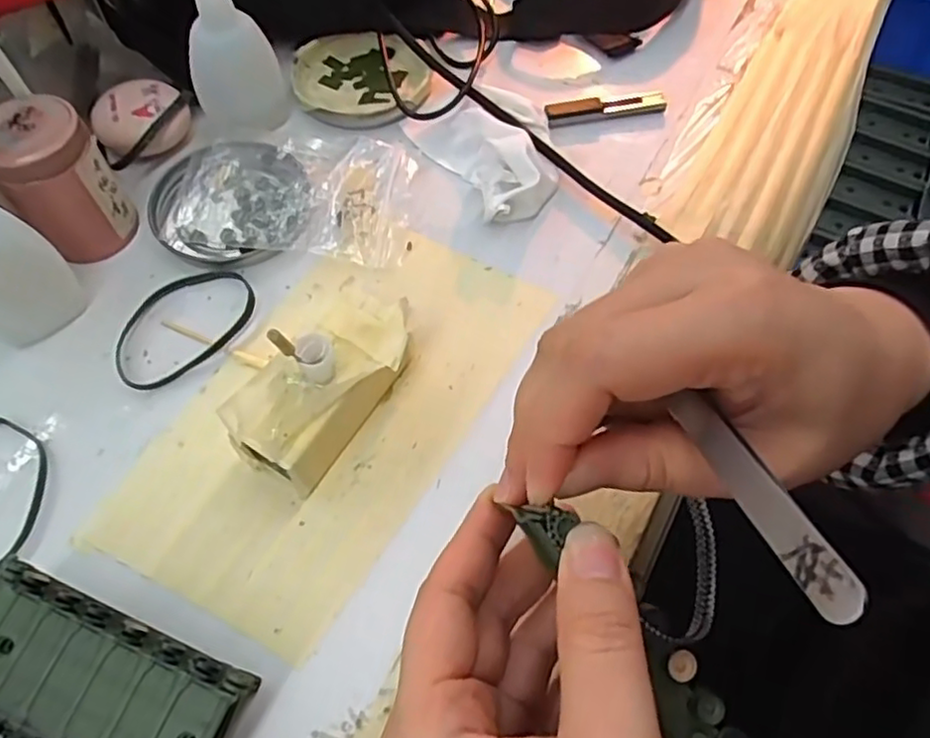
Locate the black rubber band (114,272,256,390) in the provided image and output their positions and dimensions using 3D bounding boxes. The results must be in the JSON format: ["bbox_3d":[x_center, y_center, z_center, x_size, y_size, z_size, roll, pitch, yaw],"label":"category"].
[{"bbox_3d":[-0.131,-0.022,0.311,0.070,0.004,0.048,-34,67,-17],"label":"black rubber band"}]

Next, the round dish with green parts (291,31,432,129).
[{"bbox_3d":[-0.060,-0.166,0.388,0.077,0.017,0.070,0,61,0],"label":"round dish with green parts"}]

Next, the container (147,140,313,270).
[{"bbox_3d":[-0.119,-0.086,0.341,0.081,0.010,0.077,0,61,0],"label":"container"}]

